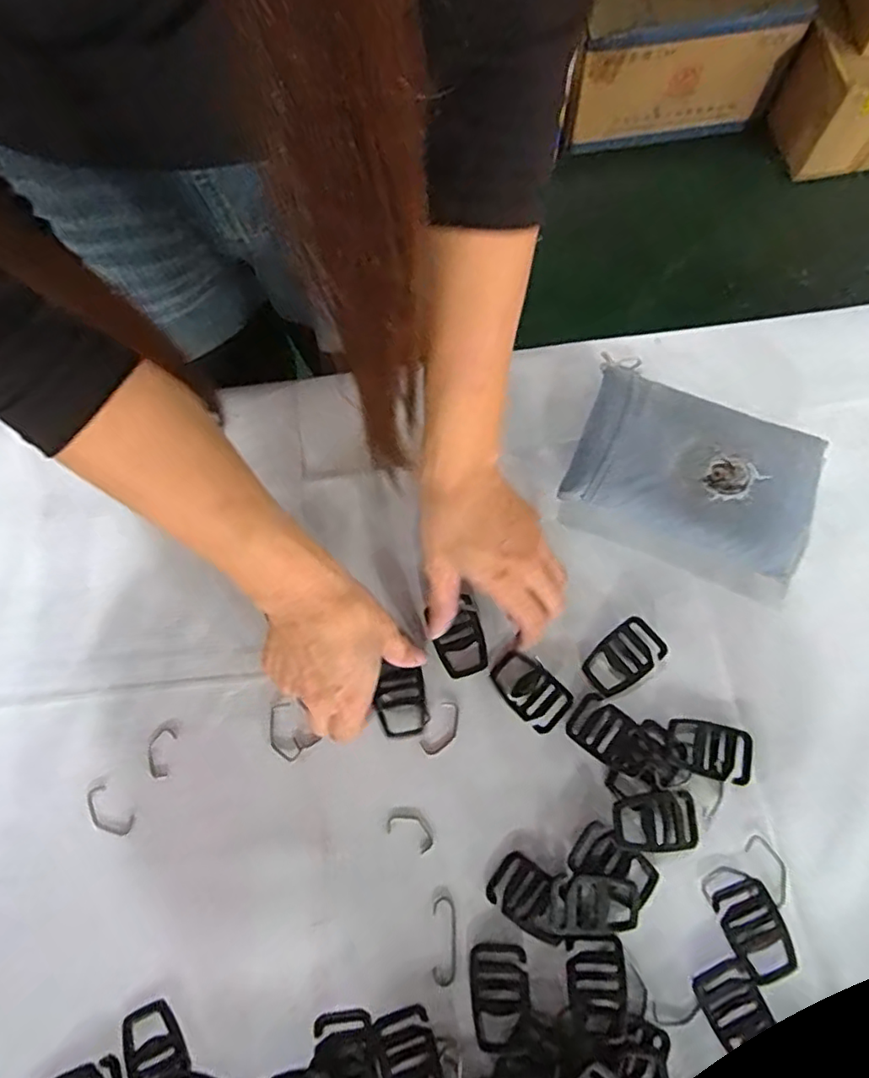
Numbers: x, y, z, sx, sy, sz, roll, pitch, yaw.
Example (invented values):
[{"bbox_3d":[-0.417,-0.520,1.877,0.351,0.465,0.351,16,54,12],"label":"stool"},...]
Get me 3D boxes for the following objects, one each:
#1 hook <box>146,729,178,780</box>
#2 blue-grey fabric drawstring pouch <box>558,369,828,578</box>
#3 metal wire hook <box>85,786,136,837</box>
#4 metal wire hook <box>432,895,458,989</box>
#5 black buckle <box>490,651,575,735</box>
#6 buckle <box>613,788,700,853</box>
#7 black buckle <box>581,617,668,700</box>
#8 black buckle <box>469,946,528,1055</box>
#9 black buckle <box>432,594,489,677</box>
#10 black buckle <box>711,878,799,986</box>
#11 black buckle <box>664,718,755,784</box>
[{"bbox_3d":[-0.189,0.147,0.427,0.018,0.004,0.033,9,73,5],"label":"hook"},{"bbox_3d":[0.184,-0.046,0.447,0.166,0.042,0.114,23,75,9],"label":"blue-grey fabric drawstring pouch"},{"bbox_3d":[-0.219,0.183,0.414,0.039,0.004,0.021,37,77,13],"label":"metal wire hook"},{"bbox_3d":[0.006,0.253,0.390,0.016,0.004,0.048,-1,72,2],"label":"metal wire hook"},{"bbox_3d":[0.065,0.104,0.426,0.034,0.005,0.056,-43,76,-11],"label":"black buckle"},{"bbox_3d":[0.142,0.182,0.399,0.054,0.004,0.035,-4,72,1],"label":"buckle"},{"bbox_3d":[0.131,0.083,0.428,0.057,0.006,0.035,-41,75,-10],"label":"black buckle"},{"bbox_3d":[0.040,0.277,0.376,0.033,0.004,0.054,-2,72,2],"label":"black buckle"},{"bbox_3d":[0.017,0.070,0.439,0.035,0.006,0.053,-15,72,-3],"label":"black buckle"},{"bbox_3d":[0.197,0.240,0.382,0.035,0.004,0.053,-22,73,-5],"label":"black buckle"},{"bbox_3d":[0.180,0.138,0.407,0.054,0.004,0.033,14,73,7],"label":"black buckle"}]

